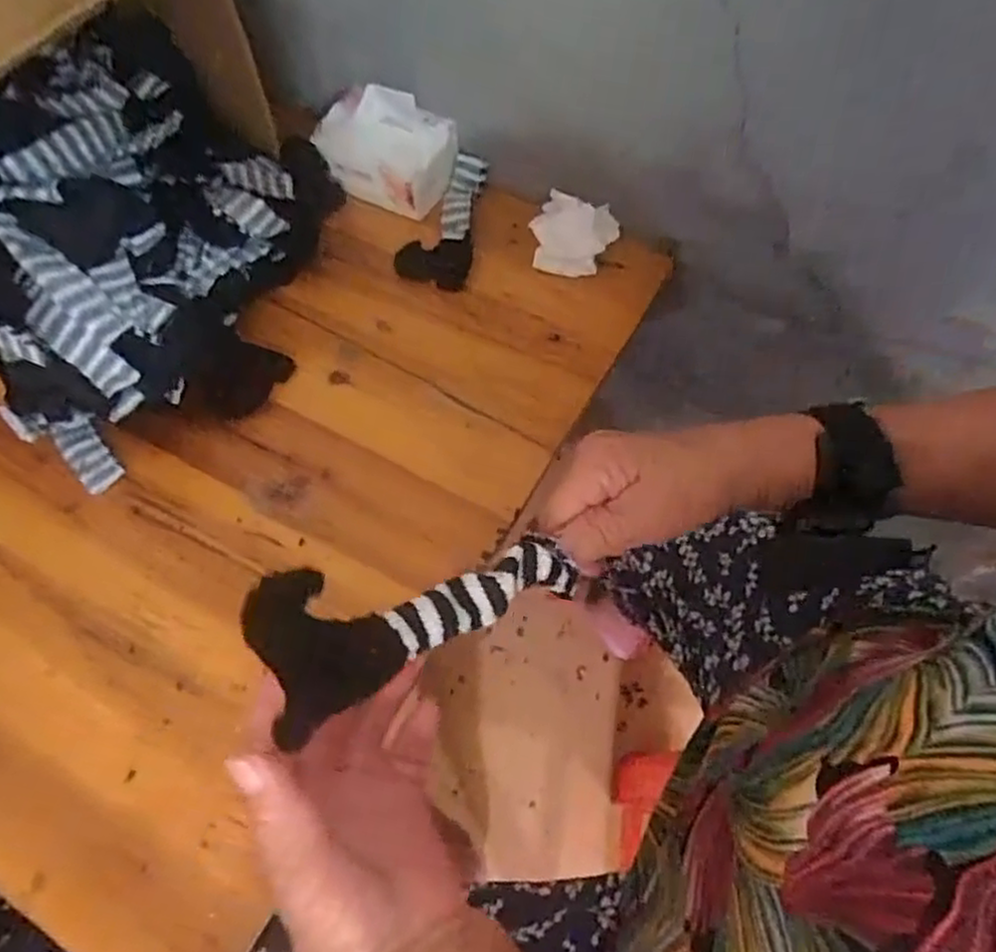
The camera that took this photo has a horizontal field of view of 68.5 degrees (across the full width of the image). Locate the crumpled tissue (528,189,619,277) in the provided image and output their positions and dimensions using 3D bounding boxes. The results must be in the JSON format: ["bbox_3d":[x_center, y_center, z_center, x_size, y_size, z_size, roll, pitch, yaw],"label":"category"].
[{"bbox_3d":[0.078,-0.251,0.749,0.090,0.045,0.078,7,61,4],"label":"crumpled tissue"}]

